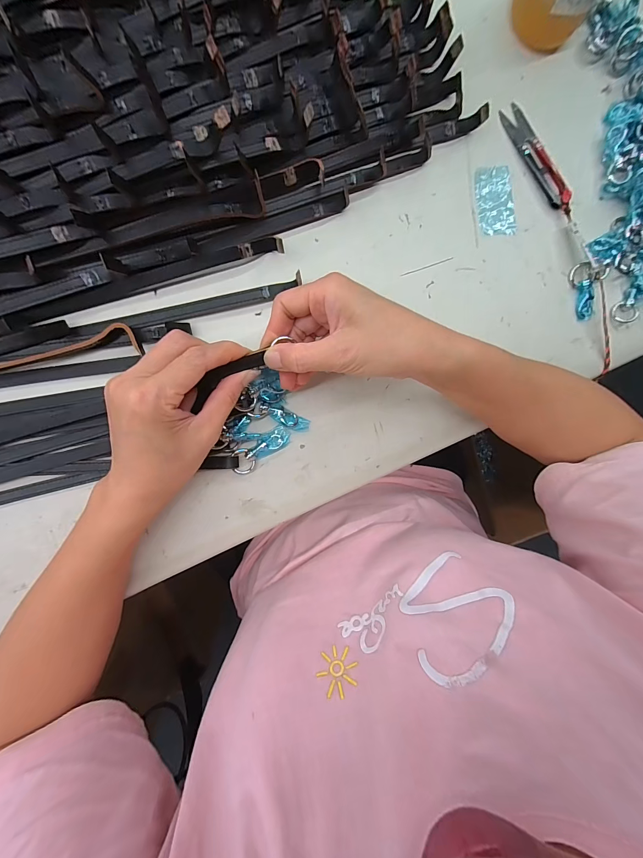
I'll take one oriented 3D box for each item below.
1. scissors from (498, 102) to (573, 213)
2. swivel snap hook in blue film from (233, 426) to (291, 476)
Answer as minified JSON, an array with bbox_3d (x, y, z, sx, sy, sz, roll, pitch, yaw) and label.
[{"bbox_3d":[0.207,-0.258,0.306,0.026,0.011,0.110,-31,99,-4],"label":"scissors"},{"bbox_3d":[-0.054,0.019,0.291,0.056,0.008,0.022,-30,99,-4],"label":"swivel snap hook in blue film"}]

